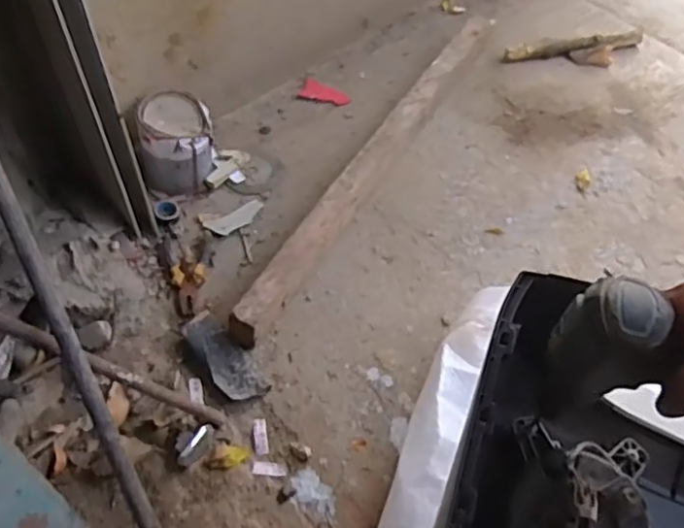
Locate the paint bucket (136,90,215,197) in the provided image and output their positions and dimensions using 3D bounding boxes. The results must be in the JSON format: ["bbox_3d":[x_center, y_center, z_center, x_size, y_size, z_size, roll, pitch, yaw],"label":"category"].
[{"bbox_3d":[-0.259,-0.187,1.005,0.118,0.131,0.105,-15,57,-13],"label":"paint bucket"}]

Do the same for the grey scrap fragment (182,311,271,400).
[{"bbox_3d":[-0.157,0.121,0.852,0.060,0.019,0.136,-27,60,-20],"label":"grey scrap fragment"}]

